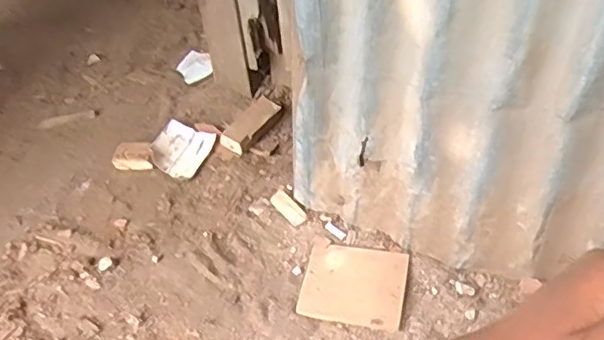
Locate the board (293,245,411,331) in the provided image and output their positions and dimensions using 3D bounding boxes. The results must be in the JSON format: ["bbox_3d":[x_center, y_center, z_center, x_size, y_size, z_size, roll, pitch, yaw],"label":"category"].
[{"bbox_3d":[0.073,0.158,0.831,0.137,0.009,0.111,7,59,11],"label":"board"}]

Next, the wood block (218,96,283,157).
[{"bbox_3d":[-0.085,-0.078,1.061,0.064,0.035,0.133,22,51,24],"label":"wood block"}]

